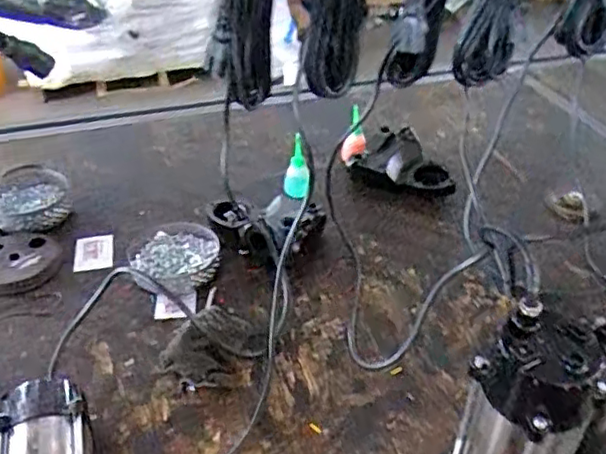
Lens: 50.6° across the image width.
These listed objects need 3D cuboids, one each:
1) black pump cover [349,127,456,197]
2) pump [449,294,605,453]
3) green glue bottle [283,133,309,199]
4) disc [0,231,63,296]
[{"bbox_3d":[0.191,-0.123,1.165,0.184,0.062,0.138,12,38,16],"label":"black pump cover"},{"bbox_3d":[0.207,0.191,0.609,0.092,0.228,0.095,-24,43,-29],"label":"pump"},{"bbox_3d":[-0.012,-0.105,1.149,0.047,0.101,0.050,-1,36,-2],"label":"green glue bottle"},{"bbox_3d":[-0.444,0.053,0.988,0.133,0.023,0.130,0,36,0],"label":"disc"}]

